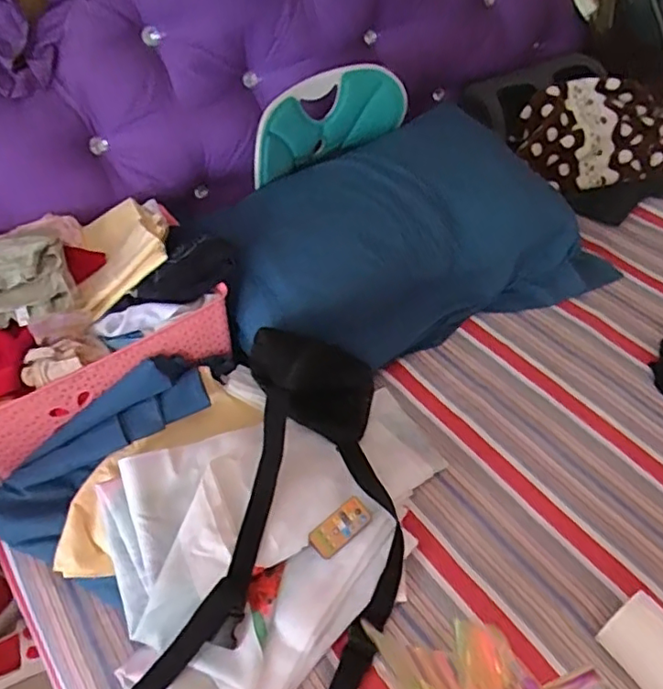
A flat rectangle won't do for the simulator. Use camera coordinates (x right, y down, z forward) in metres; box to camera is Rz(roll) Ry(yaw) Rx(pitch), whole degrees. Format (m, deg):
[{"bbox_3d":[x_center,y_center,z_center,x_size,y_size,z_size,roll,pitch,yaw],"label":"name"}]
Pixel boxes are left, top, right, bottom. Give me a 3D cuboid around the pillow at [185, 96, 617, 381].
[{"bbox_3d":[0.132,-0.188,1.071,0.677,0.241,0.354,-19,48,-11],"label":"pillow"}]

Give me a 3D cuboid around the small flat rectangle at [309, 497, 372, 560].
[{"bbox_3d":[0.012,0.239,0.785,0.086,0.010,0.038,-36,78,-21],"label":"small flat rectangle"}]

